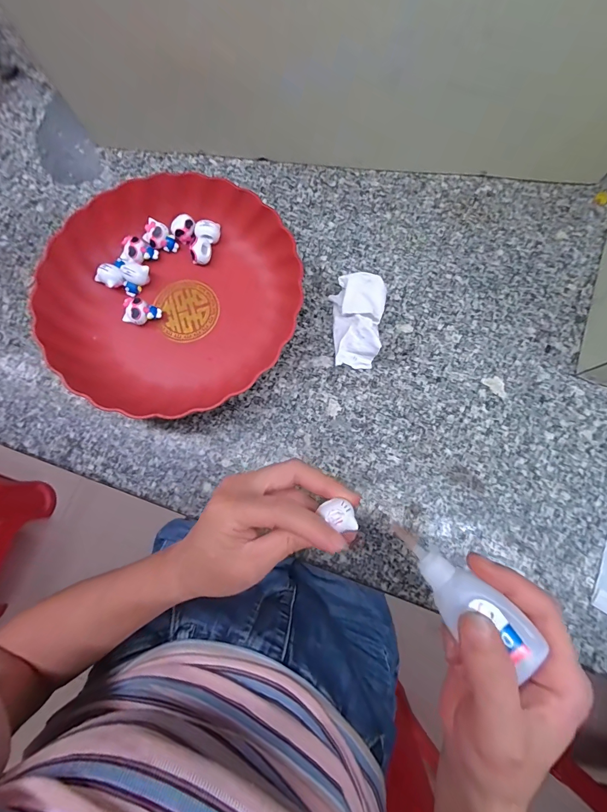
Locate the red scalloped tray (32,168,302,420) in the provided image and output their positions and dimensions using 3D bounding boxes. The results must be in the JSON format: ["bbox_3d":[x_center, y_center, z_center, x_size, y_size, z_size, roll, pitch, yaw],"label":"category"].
[{"bbox_3d":[-0.126,-0.111,0.340,0.235,0.051,0.231,-5,78,0],"label":"red scalloped tray"}]

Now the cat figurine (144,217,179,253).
[{"bbox_3d":[-0.151,-0.180,0.364,0.035,0.012,0.026,19,103,-33],"label":"cat figurine"}]

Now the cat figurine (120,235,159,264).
[{"bbox_3d":[-0.175,-0.161,0.363,0.030,0.021,0.027,27,79,6],"label":"cat figurine"}]

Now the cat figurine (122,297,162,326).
[{"bbox_3d":[-0.164,-0.095,0.347,0.032,0.021,0.023,1,78,1],"label":"cat figurine"}]

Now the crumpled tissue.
[{"bbox_3d":[0.056,-0.086,0.341,0.048,0.033,0.088,-1,78,1],"label":"crumpled tissue"}]

